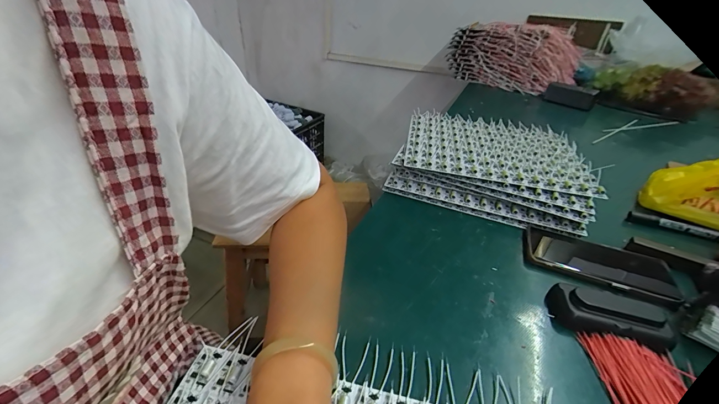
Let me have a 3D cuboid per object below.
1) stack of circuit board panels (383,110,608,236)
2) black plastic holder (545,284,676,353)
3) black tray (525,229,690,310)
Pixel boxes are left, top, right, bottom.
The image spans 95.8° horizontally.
[{"bbox_3d":[0.231,-0.073,0.589,0.308,0.061,0.291,13,36,12],"label":"stack of circuit board panels"},{"bbox_3d":[0.256,0.116,0.333,0.107,0.029,0.044,13,36,12],"label":"black plastic holder"},{"bbox_3d":[0.301,0.075,0.413,0.167,0.011,0.089,16,36,16],"label":"black tray"}]

